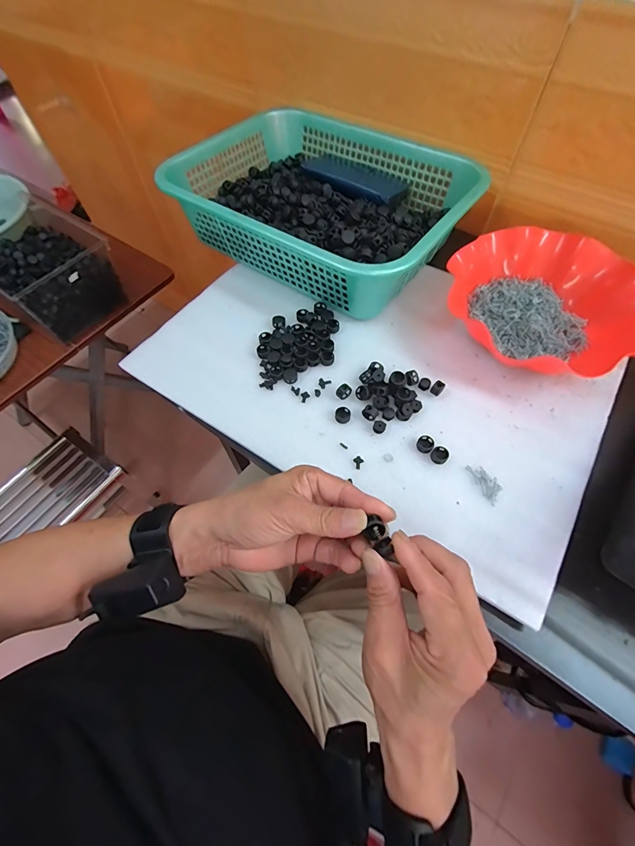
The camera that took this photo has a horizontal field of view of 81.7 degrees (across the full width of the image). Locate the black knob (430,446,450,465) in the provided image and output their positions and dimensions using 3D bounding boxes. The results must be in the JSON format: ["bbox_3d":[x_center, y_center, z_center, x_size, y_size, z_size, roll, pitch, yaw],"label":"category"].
[{"bbox_3d":[0.128,0.034,0.384,0.017,0.008,0.016,-1,62,1],"label":"black knob"}]

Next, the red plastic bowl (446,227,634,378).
[{"bbox_3d":[0.275,-0.151,0.450,0.195,0.061,0.202,-1,62,1],"label":"red plastic bowl"}]

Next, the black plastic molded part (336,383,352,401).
[{"bbox_3d":[0.030,-0.035,0.422,0.018,0.015,0.012,-35,66,-16],"label":"black plastic molded part"}]

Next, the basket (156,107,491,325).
[{"bbox_3d":[0.009,-0.320,0.524,0.379,0.093,0.286,30,67,17],"label":"basket"}]

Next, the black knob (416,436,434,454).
[{"bbox_3d":[0.115,0.023,0.391,0.016,0.010,0.017,-1,62,1],"label":"black knob"}]

